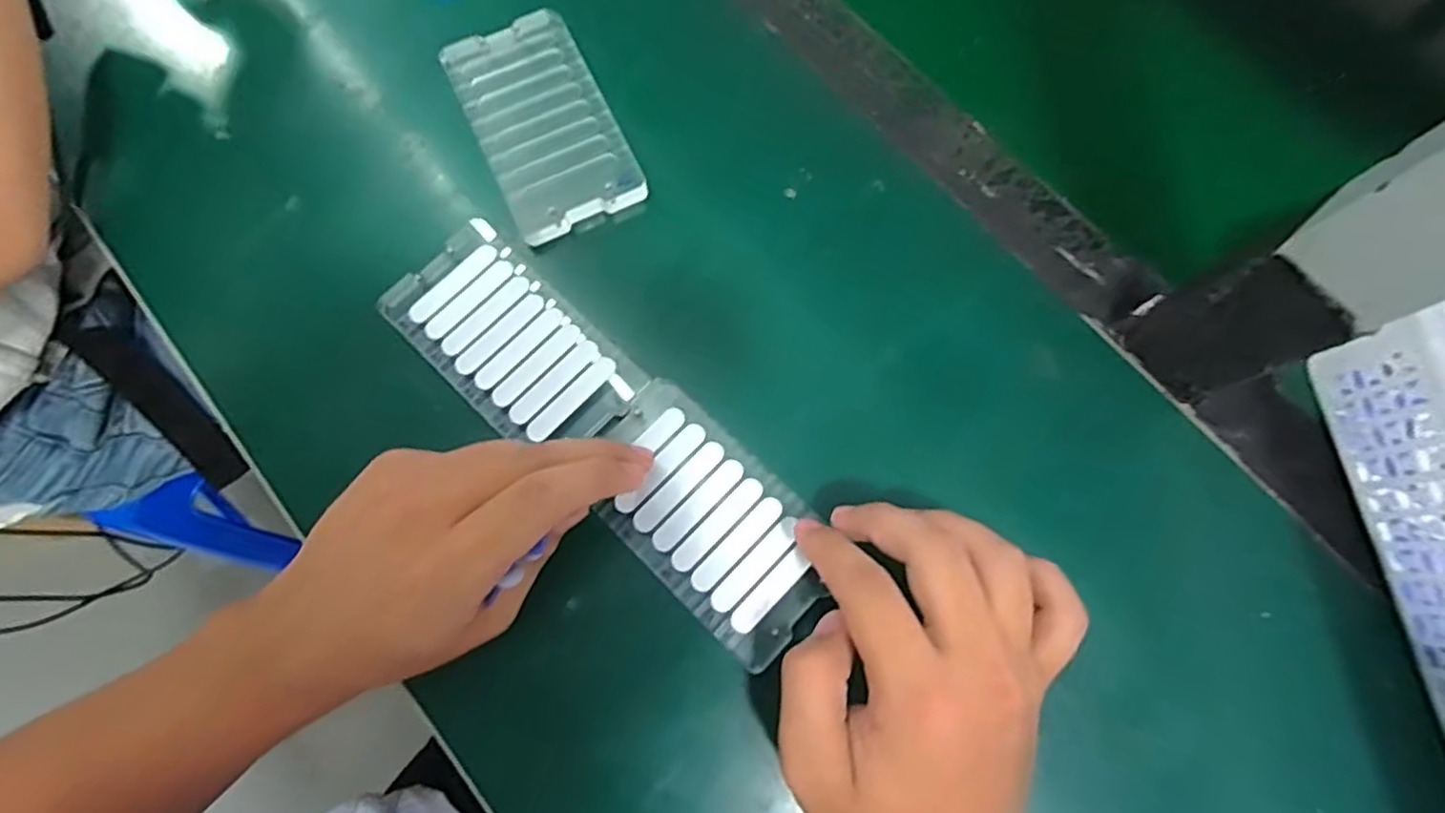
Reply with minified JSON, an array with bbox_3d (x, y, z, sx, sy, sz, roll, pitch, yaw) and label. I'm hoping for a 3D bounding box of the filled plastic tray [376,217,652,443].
[{"bbox_3d":[-0.100,-0.030,0.315,0.122,0.007,0.065,43,79,11],"label":"filled plastic tray"}]

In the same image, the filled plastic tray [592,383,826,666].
[{"bbox_3d":[-0.008,0.049,0.295,0.117,0.005,0.066,43,79,11],"label":"filled plastic tray"}]

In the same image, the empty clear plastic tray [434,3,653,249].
[{"bbox_3d":[-0.094,-0.148,0.351,0.068,0.012,0.124,-25,76,-7],"label":"empty clear plastic tray"}]

